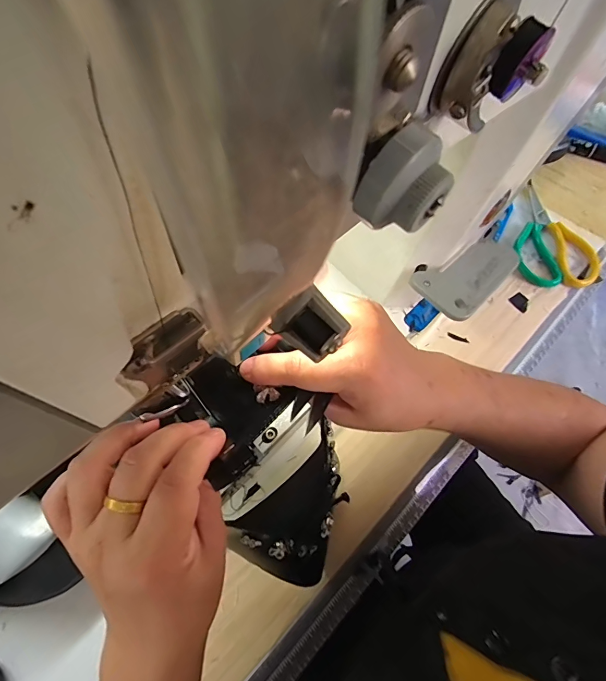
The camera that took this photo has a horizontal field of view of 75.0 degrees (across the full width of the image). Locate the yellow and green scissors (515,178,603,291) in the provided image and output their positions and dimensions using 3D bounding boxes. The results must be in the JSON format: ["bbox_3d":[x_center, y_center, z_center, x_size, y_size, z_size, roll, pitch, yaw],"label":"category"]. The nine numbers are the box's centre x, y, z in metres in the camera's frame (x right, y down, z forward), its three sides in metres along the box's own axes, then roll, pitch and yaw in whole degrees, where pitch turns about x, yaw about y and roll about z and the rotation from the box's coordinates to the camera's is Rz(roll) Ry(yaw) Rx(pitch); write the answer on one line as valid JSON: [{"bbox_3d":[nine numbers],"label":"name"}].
[{"bbox_3d":[0.350,-0.150,0.551,0.098,0.013,0.186,10,62,7],"label":"yellow and green scissors"}]

